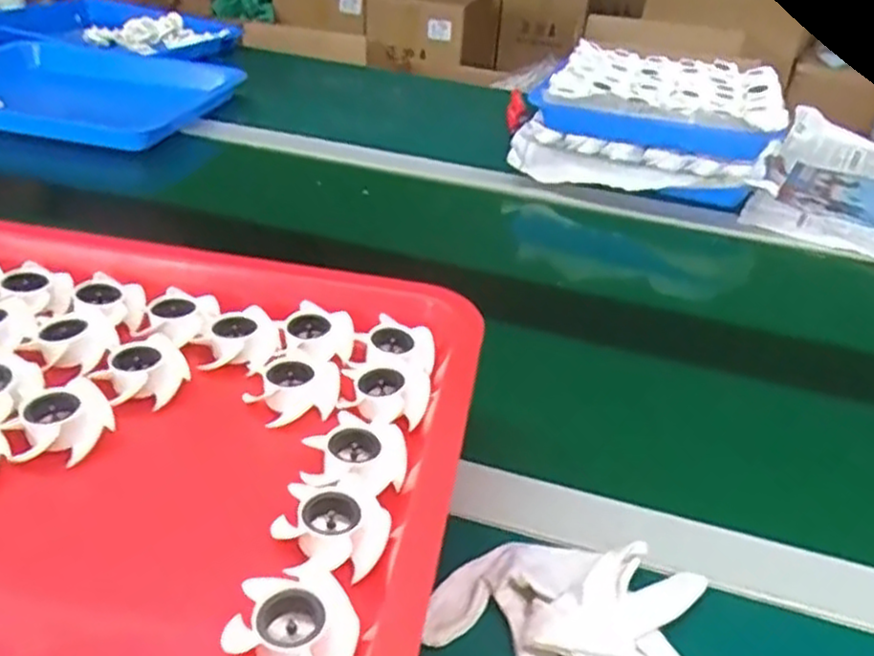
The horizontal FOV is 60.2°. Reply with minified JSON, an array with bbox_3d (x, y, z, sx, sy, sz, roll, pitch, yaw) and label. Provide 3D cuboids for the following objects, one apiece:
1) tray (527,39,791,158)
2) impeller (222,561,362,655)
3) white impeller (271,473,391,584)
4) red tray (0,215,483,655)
[{"bbox_3d":[0.260,-0.278,0.885,0.264,0.044,0.290,12,34,10],"label":"tray"},{"bbox_3d":[-0.048,0.102,0.255,0.042,0.013,0.047,-21,41,-34],"label":"impeller"},{"bbox_3d":[-0.039,0.076,0.296,0.042,0.016,0.036,25,38,27],"label":"white impeller"},{"bbox_3d":[-0.152,0.040,0.328,0.323,0.033,0.259,9,33,6],"label":"red tray"}]

